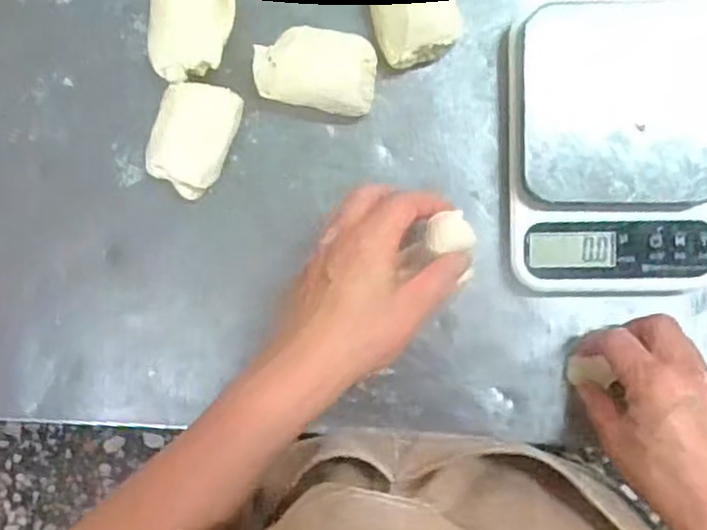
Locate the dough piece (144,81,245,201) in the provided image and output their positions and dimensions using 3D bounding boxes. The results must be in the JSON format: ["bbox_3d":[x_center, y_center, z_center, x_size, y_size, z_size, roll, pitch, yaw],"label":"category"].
[{"bbox_3d":[-0.104,-0.082,0.489,0.050,0.032,0.072,20,93,3],"label":"dough piece"}]

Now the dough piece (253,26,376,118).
[{"bbox_3d":[-0.024,-0.124,0.477,0.076,0.036,0.049,11,93,4],"label":"dough piece"}]

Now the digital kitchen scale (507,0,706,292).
[{"bbox_3d":[0.168,-0.074,0.464,0.138,0.041,0.177,-1,92,4],"label":"digital kitchen scale"}]

